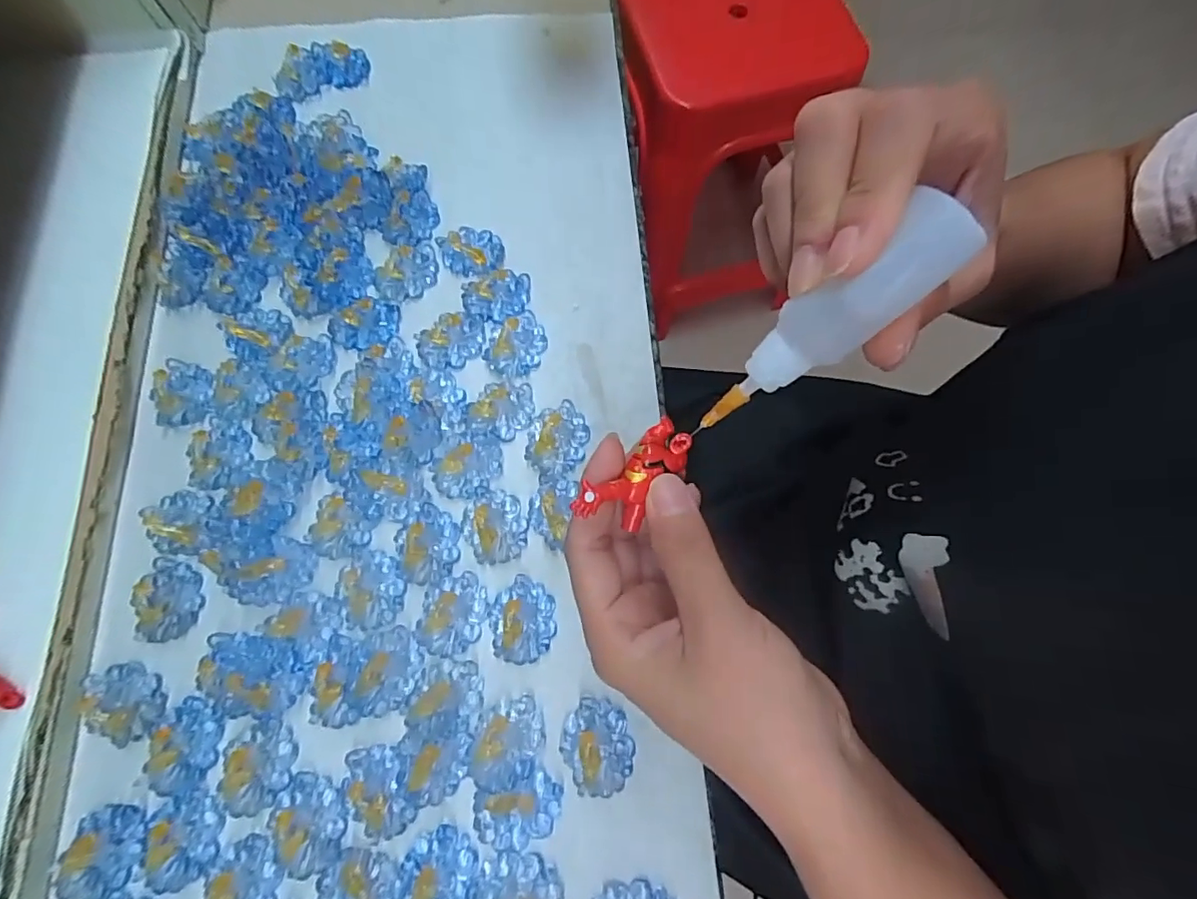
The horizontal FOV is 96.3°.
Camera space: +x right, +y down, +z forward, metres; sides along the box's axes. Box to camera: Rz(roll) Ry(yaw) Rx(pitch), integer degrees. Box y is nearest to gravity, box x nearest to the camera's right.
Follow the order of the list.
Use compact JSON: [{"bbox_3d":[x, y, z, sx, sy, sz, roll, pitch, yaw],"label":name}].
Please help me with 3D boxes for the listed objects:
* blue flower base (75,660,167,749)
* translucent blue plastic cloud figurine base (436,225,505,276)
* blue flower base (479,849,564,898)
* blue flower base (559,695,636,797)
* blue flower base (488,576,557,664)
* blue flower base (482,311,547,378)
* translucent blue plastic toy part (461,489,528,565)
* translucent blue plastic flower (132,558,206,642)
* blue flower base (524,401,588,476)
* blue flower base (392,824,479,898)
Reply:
[{"bbox_3d":[-0.211,0.111,0.236,0.029,0.013,0.035,-19,66,-17],"label":"blue flower base"},{"bbox_3d":[-0.072,-0.114,0.302,0.034,0.012,0.032,1,73,-2],"label":"translucent blue plastic cloud figurine base"},{"bbox_3d":[-0.032,0.183,0.217,0.034,0.008,0.030,7,73,0],"label":"blue flower base"},{"bbox_3d":[0.000,0.130,0.235,0.030,0.004,0.036,-26,76,-9],"label":"blue flower base"},{"bbox_3d":[-0.036,0.078,0.248,0.030,0.011,0.037,-3,73,-3],"label":"blue flower base"},{"bbox_3d":[-0.044,-0.058,0.290,0.030,0.005,0.039,18,73,4],"label":"blue flower base"},{"bbox_3d":[-0.051,0.036,0.259,0.029,0.012,0.035,-20,75,-8],"label":"translucent blue plastic toy part"},{"bbox_3d":[-0.203,0.071,0.252,0.029,0.006,0.036,13,73,2],"label":"translucent blue plastic flower"},{"bbox_3d":[-0.021,-0.006,0.275,0.030,0.005,0.038,7,73,0],"label":"blue flower base"},{"bbox_3d":[-0.068,0.177,0.219,0.031,0.004,0.037,10,73,1],"label":"blue flower base"}]

